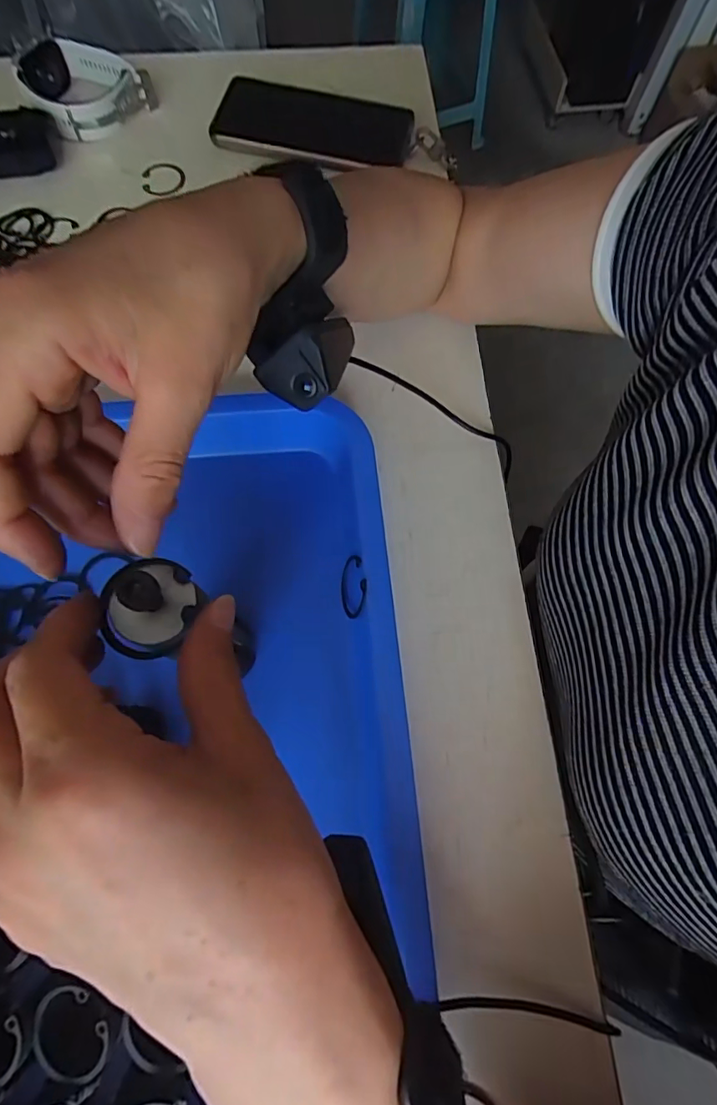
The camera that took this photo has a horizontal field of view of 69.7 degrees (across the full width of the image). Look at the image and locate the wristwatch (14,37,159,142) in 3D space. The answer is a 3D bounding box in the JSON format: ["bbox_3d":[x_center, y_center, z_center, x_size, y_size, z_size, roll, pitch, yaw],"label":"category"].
[{"bbox_3d":[-0.236,-0.394,0.438,0.087,0.034,0.081,0,70,-1],"label":"wristwatch"}]

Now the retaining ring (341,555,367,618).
[{"bbox_3d":[-0.004,0.019,0.295,0.004,0.029,0.032,6,52,-32],"label":"retaining ring"}]

